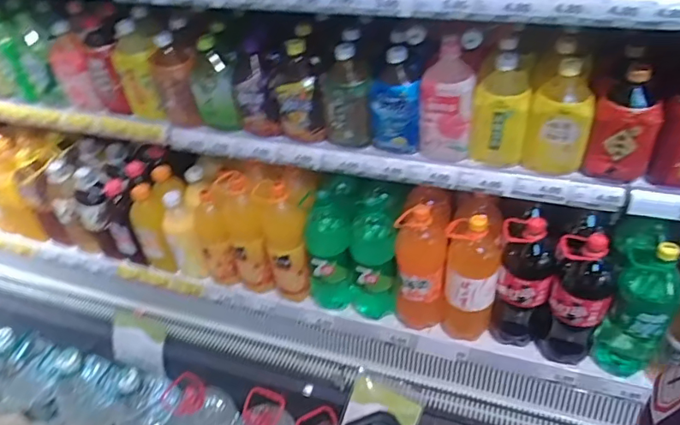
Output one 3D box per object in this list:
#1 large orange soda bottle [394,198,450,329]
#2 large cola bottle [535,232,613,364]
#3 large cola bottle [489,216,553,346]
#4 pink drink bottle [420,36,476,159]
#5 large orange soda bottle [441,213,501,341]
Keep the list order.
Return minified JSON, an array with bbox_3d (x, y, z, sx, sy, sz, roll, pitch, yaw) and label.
[{"bbox_3d":[0.176,0.097,1.130,0.106,0.279,0.137,4,43,12],"label":"large orange soda bottle"},{"bbox_3d":[0.460,0.165,1.016,0.107,0.306,0.104,13,45,21],"label":"large cola bottle"},{"bbox_3d":[0.376,0.130,1.067,0.108,0.293,0.119,9,44,17],"label":"large cola bottle"},{"bbox_3d":[0.195,-0.196,0.938,0.098,0.201,0.073,2,42,10],"label":"pink drink bottle"},{"bbox_3d":[0.271,0.143,1.089,0.107,0.320,0.099,6,43,14],"label":"large orange soda bottle"}]

